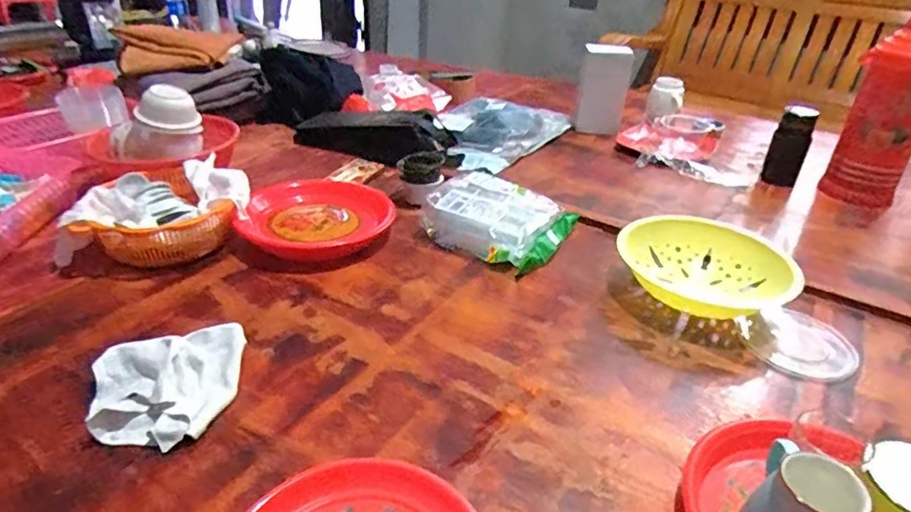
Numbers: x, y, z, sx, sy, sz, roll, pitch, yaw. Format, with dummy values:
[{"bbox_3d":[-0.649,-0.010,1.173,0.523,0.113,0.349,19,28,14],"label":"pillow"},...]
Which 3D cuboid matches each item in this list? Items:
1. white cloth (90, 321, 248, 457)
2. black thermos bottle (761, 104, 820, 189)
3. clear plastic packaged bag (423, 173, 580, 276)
[{"bbox_3d":[-0.322,0.136,0.642,0.152,0.043,0.167,-8,33,-16],"label":"white cloth"},{"bbox_3d":[0.697,-0.230,1.190,0.066,0.152,0.052,19,35,26],"label":"black thermos bottle"},{"bbox_3d":[0.076,-0.073,0.980,0.220,0.064,0.195,20,36,27],"label":"clear plastic packaged bag"}]

